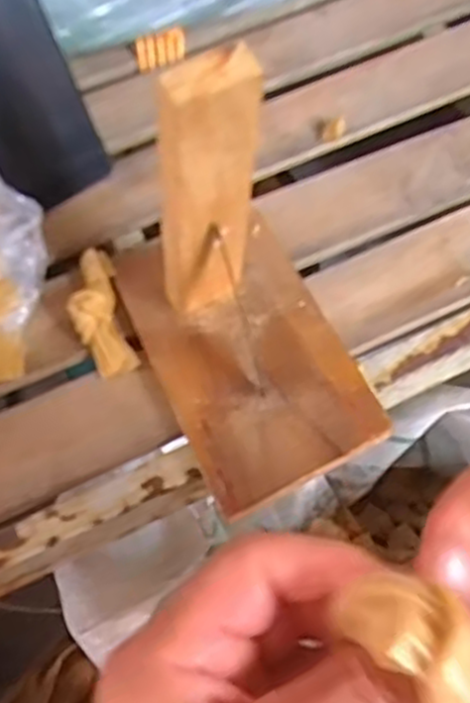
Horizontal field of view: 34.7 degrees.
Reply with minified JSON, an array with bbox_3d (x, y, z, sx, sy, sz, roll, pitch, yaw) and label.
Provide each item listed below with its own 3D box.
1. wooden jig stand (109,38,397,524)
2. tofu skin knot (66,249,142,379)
[{"bbox_3d":[-0.003,-0.044,0.354,0.102,0.181,0.163,-24,58,-9],"label":"wooden jig stand"},{"bbox_3d":[-0.080,-0.024,0.440,0.029,0.027,0.079,-18,57,-4],"label":"tofu skin knot"}]

